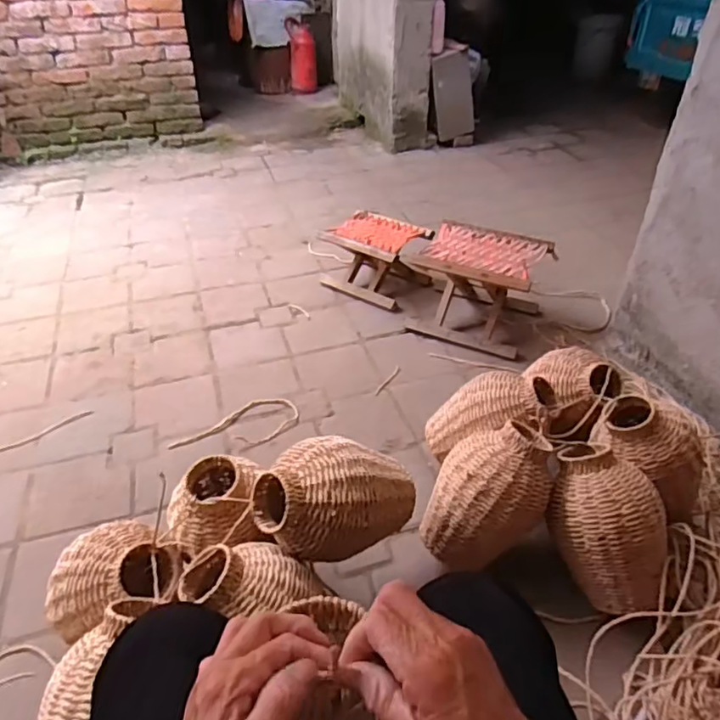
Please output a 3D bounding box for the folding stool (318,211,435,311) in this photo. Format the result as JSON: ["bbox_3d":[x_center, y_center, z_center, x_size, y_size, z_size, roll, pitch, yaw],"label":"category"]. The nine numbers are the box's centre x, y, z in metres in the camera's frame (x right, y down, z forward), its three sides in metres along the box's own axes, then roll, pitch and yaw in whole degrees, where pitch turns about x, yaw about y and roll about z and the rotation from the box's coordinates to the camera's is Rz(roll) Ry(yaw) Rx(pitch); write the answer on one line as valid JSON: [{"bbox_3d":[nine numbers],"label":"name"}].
[{"bbox_3d":[0.046,-0.315,1.753,0.313,0.190,0.236,27,45,30],"label":"folding stool"}]

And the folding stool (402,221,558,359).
[{"bbox_3d":[0.334,-0.208,1.582,0.313,0.235,0.291,19,41,22],"label":"folding stool"}]

